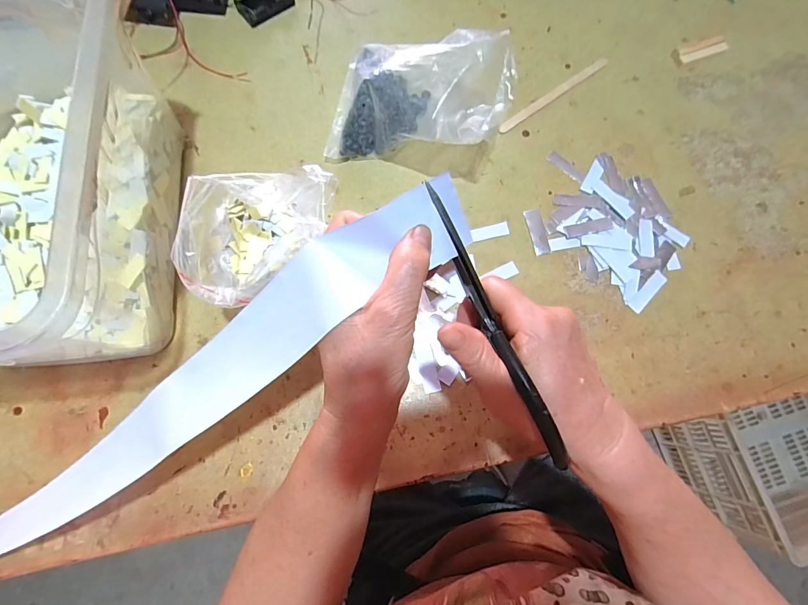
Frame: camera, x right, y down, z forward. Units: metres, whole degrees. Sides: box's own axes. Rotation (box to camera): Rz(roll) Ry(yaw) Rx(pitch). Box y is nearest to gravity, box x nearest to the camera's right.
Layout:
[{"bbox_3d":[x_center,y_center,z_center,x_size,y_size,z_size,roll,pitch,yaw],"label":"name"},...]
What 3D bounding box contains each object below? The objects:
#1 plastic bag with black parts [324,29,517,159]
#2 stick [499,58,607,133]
[{"bbox_3d":[0.014,-0.190,0.359,0.161,0.084,0.111,12,74,1],"label":"plastic bag with black parts"},{"bbox_3d":[0.160,-0.222,0.414,0.151,0.004,0.012,-36,71,-9],"label":"stick"}]

